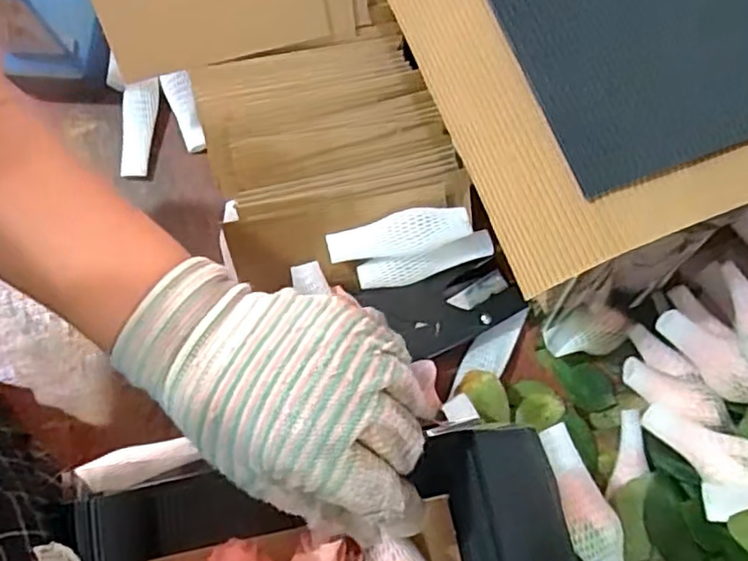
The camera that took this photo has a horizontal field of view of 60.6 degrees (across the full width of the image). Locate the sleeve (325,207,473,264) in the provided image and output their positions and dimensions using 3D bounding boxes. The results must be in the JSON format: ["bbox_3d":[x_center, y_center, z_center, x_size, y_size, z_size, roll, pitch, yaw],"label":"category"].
[{"bbox_3d":[0.015,-0.028,0.398,0.087,0.010,0.027,-11,99,4],"label":"sleeve"}]

